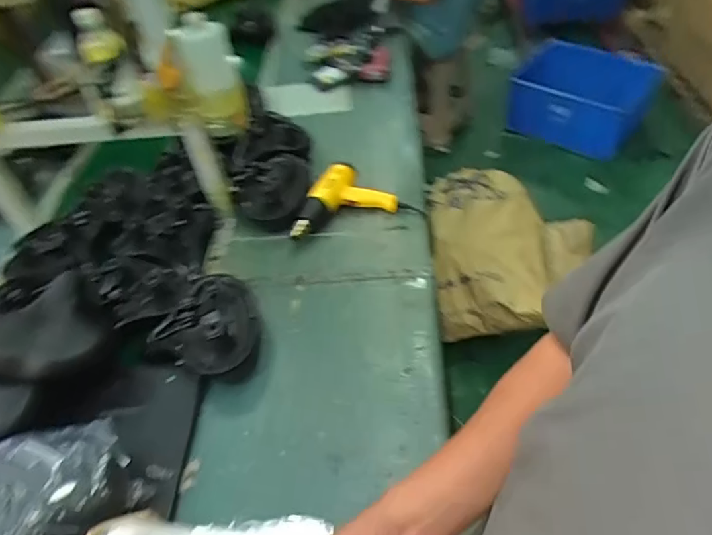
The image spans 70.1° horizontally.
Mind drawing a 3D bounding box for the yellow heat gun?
[{"bbox_3d":[-0.051,-0.179,1.287,0.277,0.081,0.161,-18,48,-10],"label":"yellow heat gun"}]

